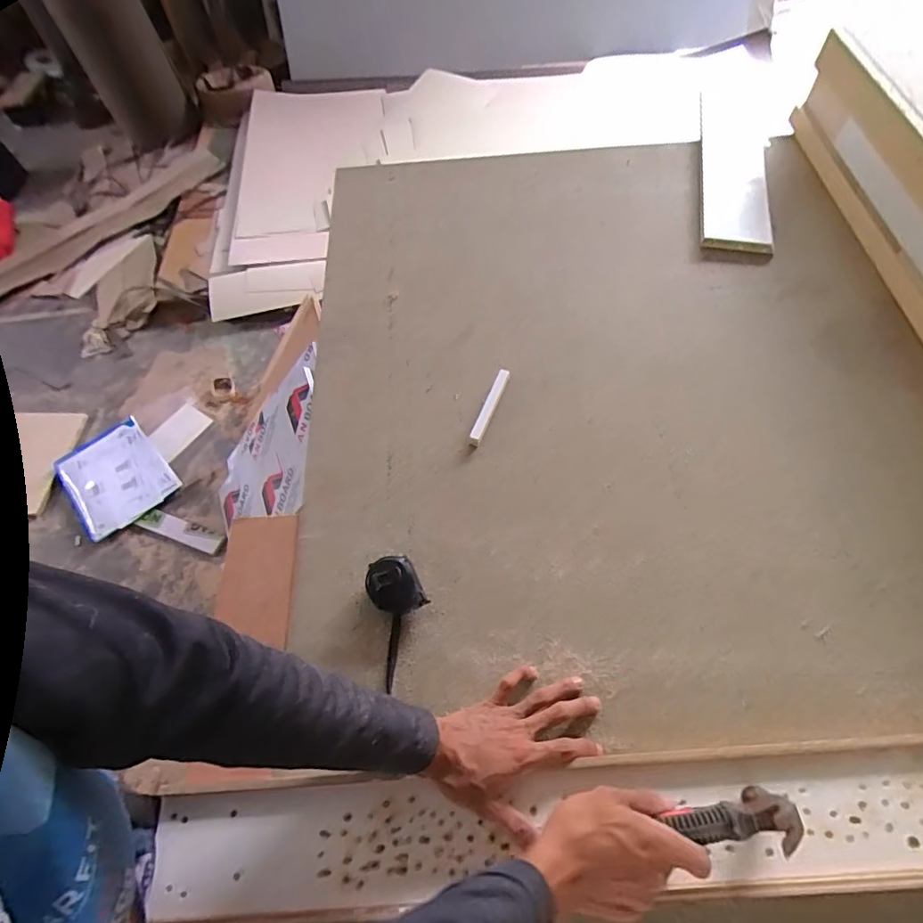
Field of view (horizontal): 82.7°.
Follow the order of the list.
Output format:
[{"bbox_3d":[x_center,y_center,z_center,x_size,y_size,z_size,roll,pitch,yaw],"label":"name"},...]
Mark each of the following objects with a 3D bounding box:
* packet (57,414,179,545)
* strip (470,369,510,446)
[{"bbox_3d":[-1.073,0.055,1.622,0.285,0.031,0.319,-39,76,-14],"label":"packet"},{"bbox_3d":[0.040,-0.079,0.740,0.017,0.013,0.127,19,64,14],"label":"strip"}]

